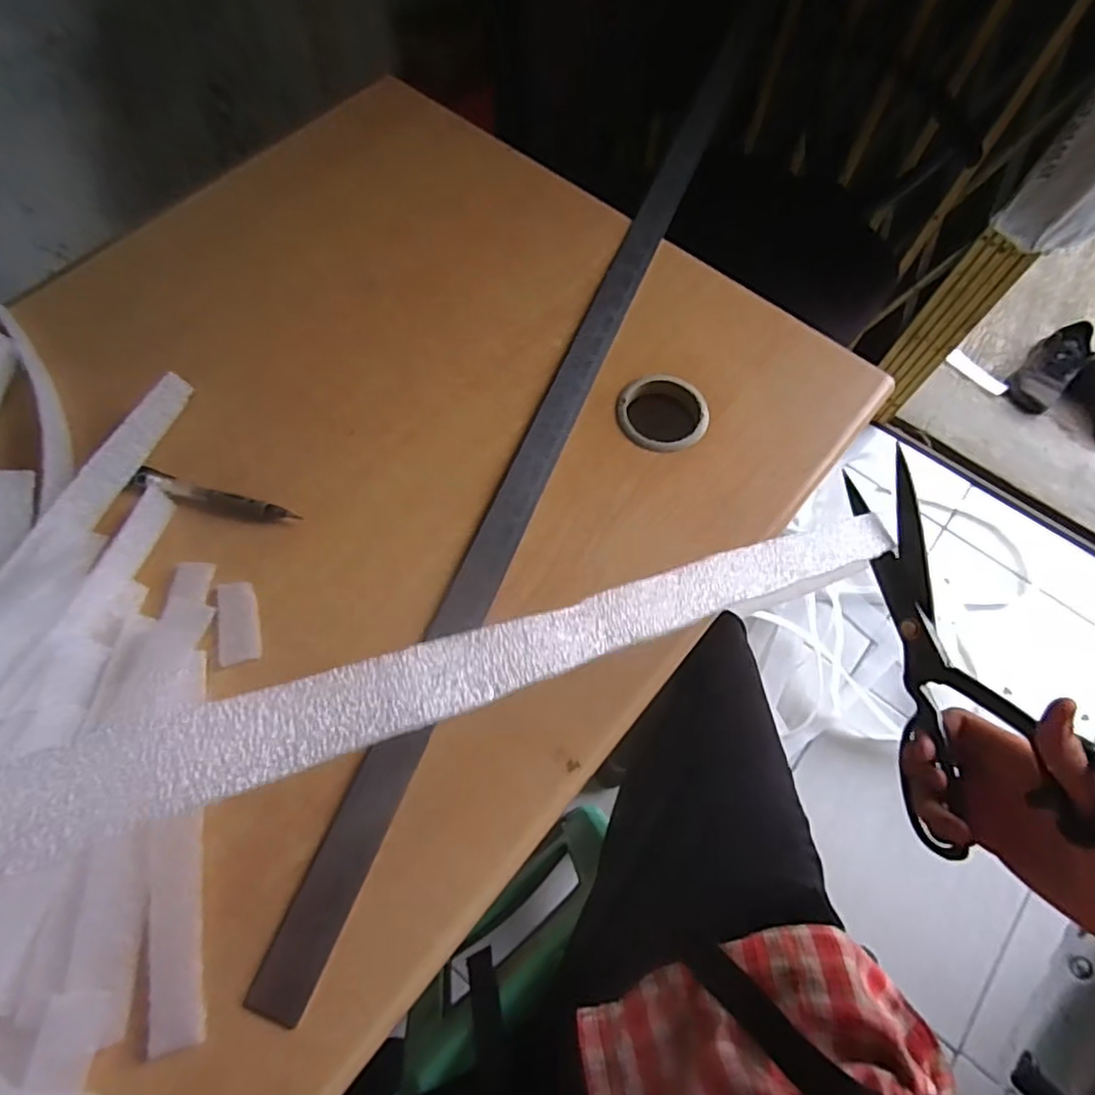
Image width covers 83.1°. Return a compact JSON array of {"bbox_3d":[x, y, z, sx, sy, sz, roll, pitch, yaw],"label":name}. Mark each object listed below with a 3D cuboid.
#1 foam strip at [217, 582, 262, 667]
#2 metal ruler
[{"bbox_3d":[-0.197,0.047,0.394,0.024,0.006,0.054,-12,68,-8],"label":"foam strip"},{"bbox_3d":[0.018,-0.122,0.468,0.032,0.008,0.839,20,68,9],"label":"metal ruler"}]

